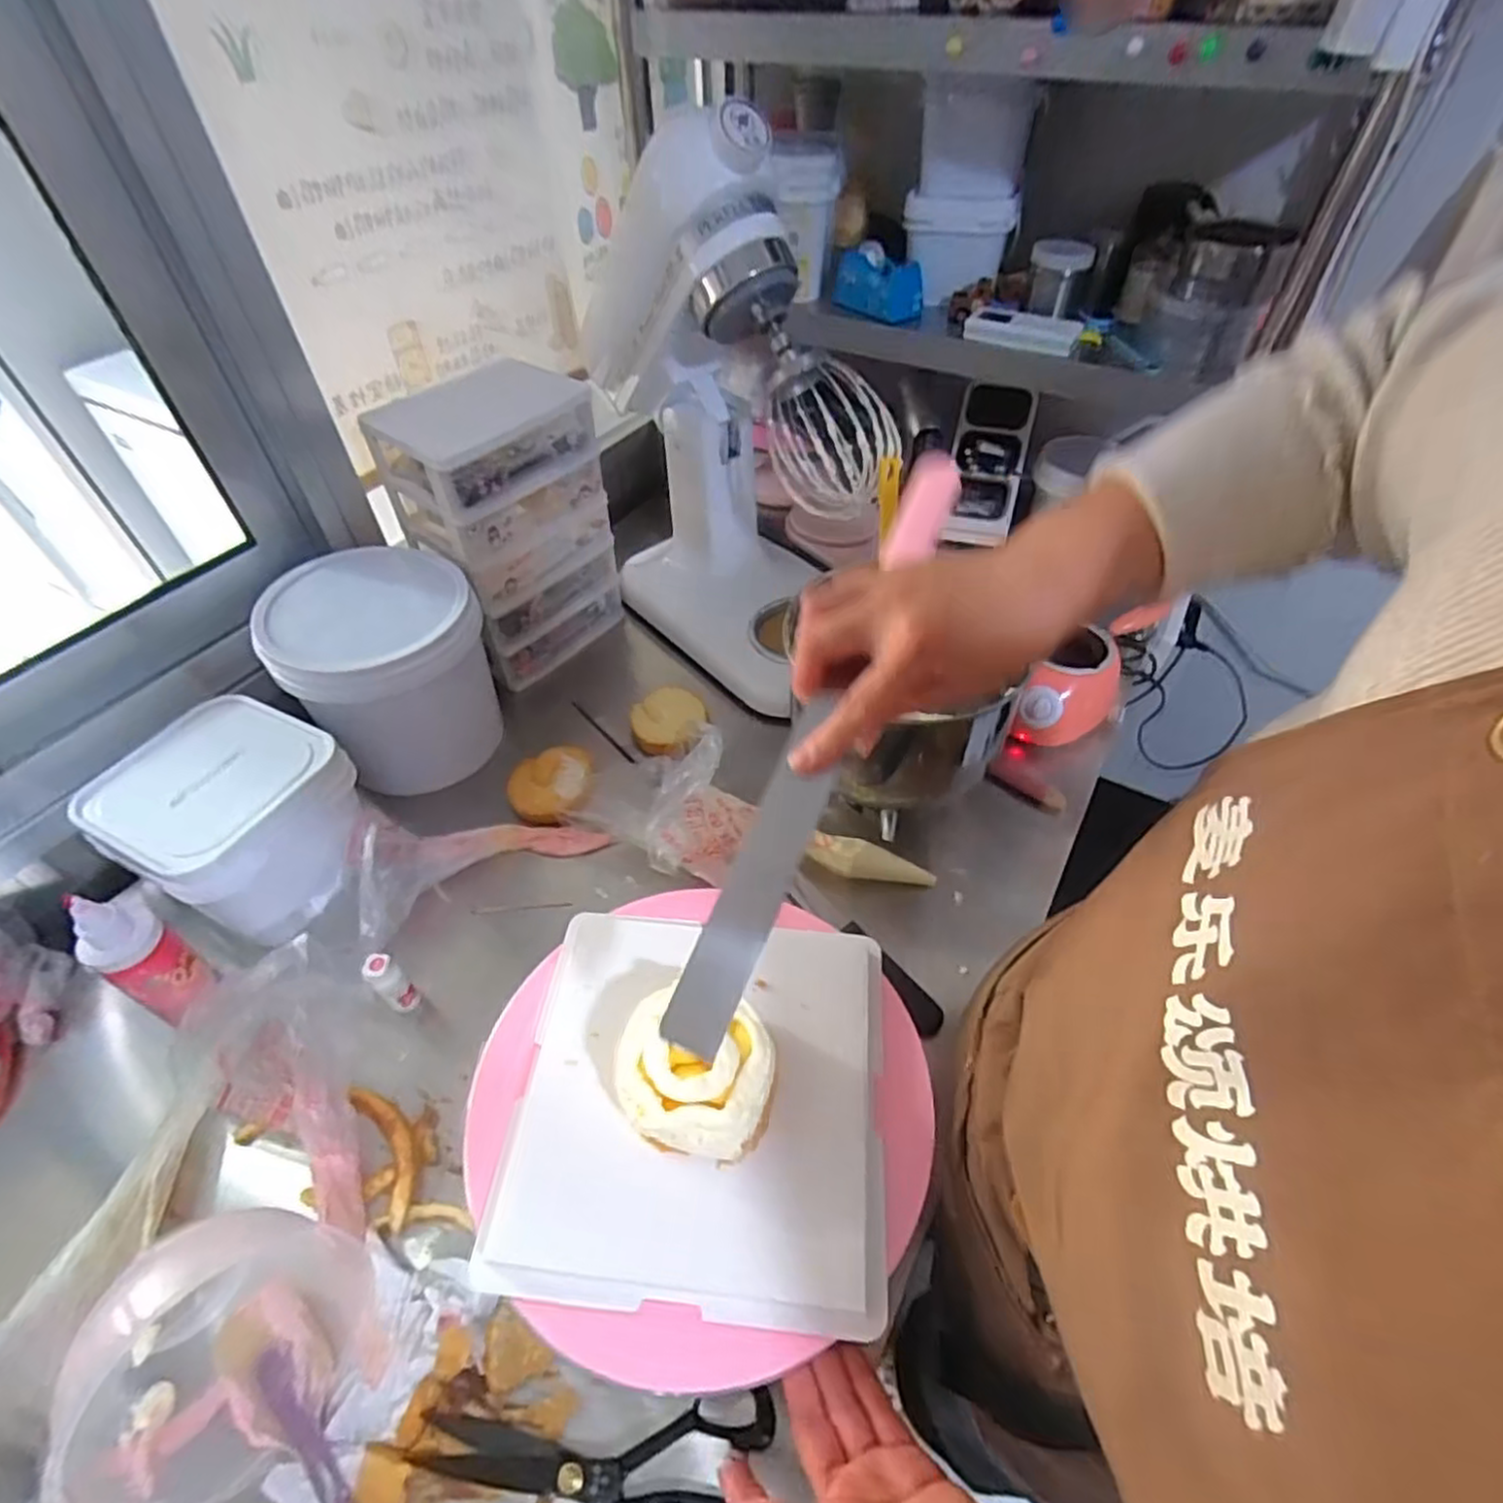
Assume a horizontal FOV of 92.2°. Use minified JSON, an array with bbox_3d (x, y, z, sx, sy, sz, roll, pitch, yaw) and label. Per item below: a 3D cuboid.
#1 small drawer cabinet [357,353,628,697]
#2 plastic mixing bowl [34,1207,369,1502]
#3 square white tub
[{"bbox_3d":[-0.275,-0.259,0.852,0.130,0.294,0.203,35,58,28],"label":"small drawer cabinet"},{"bbox_3d":[-0.317,0.363,0.419,0.141,0.120,0.161,-1,48,0],"label":"plastic mixing bowl"},{"bbox_3d":[-0.469,0.064,0.670,0.168,0.125,0.164,20,52,18],"label":"square white tub"}]

